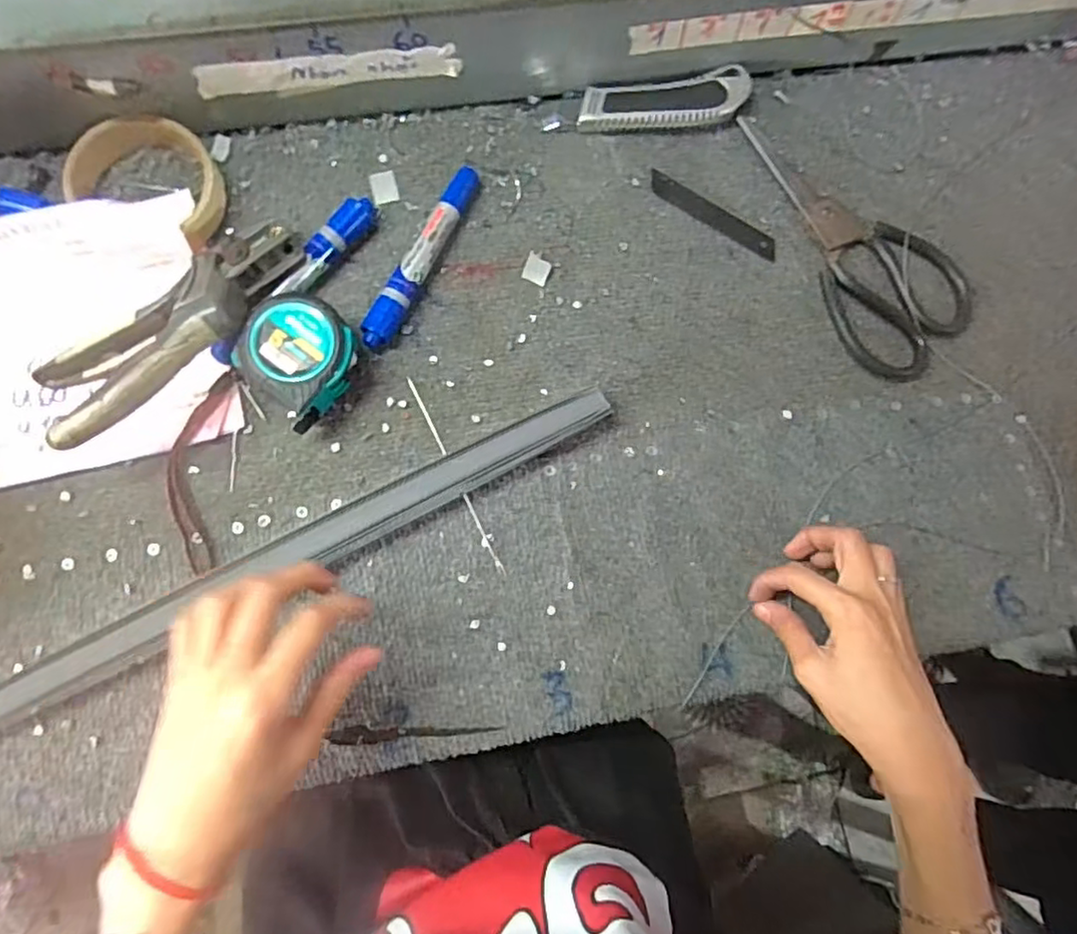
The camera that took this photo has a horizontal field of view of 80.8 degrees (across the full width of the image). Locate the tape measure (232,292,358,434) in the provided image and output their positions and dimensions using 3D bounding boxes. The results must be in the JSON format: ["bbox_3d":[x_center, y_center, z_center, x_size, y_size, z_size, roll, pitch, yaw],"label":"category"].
[{"bbox_3d":[-0.145,-0.067,0.385,0.061,0.045,0.063,40,81,2],"label":"tape measure"}]

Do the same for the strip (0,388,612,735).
[{"bbox_3d":[-0.138,0.052,0.372,0.399,0.028,0.025,-27,84,-7],"label":"strip"}]

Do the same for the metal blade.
[{"bbox_3d":[0.122,-0.176,0.441,0.100,0.004,0.017,31,81,1],"label":"metal blade"}]

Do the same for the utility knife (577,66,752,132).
[{"bbox_3d":[0.087,-0.253,0.440,0.119,0.011,0.033,-10,100,-2],"label":"utility knife"}]

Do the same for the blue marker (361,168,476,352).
[{"bbox_3d":[-0.076,-0.138,0.416,0.019,0.019,0.136,26,81,0],"label":"blue marker"}]

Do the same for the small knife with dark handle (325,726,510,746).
[{"bbox_3d":[-0.072,0.158,0.375,0.099,0.004,0.010,-1,82,-4],"label":"small knife with dark handle"}]

